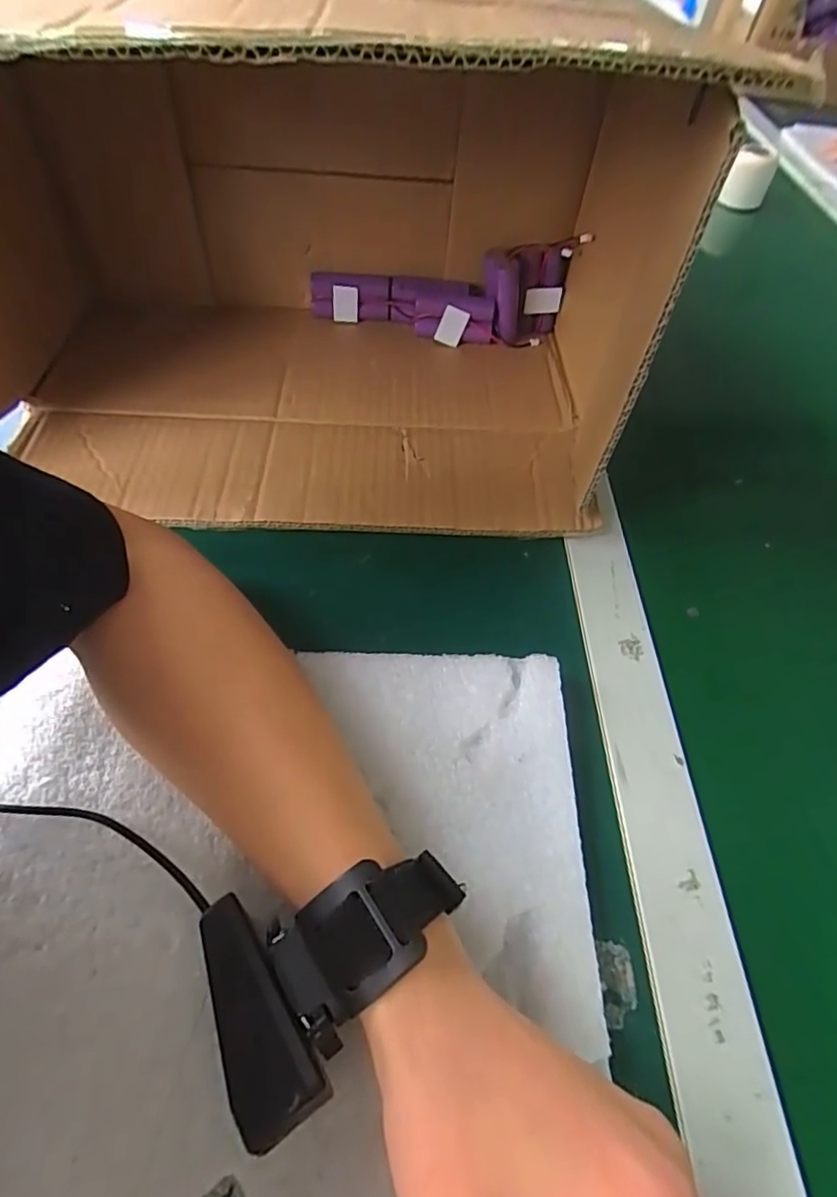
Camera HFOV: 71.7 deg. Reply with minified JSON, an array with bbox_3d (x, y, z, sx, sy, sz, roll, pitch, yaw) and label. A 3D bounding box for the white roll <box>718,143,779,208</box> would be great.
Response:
[{"bbox_3d":[0.417,-0.537,0.734,0.057,0.053,0.052,26,57,15],"label":"white roll"}]

